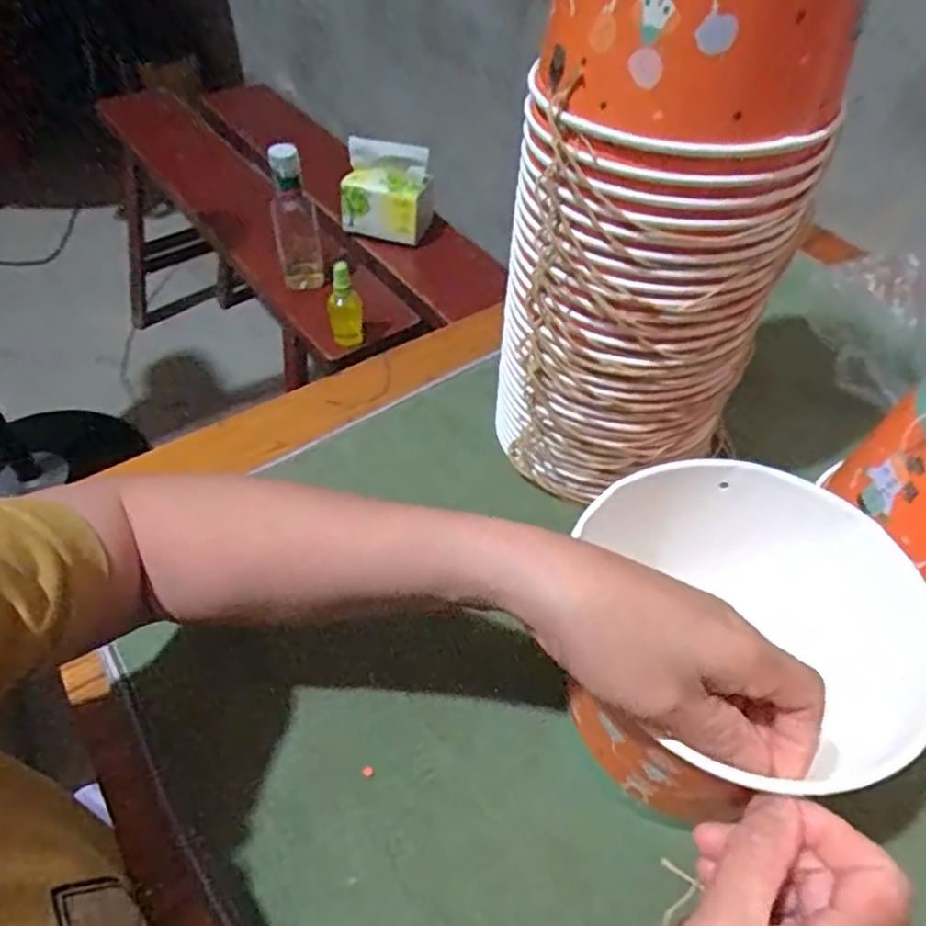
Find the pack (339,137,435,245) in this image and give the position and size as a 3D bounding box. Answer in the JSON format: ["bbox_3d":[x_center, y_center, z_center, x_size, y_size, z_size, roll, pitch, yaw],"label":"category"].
[{"bbox_3d":[-0.122,-0.440,1.106,0.148,0.132,0.076,10,49,5],"label":"pack"}]

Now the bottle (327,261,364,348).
[{"bbox_3d":[-0.161,-0.211,0.927,0.044,0.124,0.035,-6,50,-9],"label":"bottle"}]

